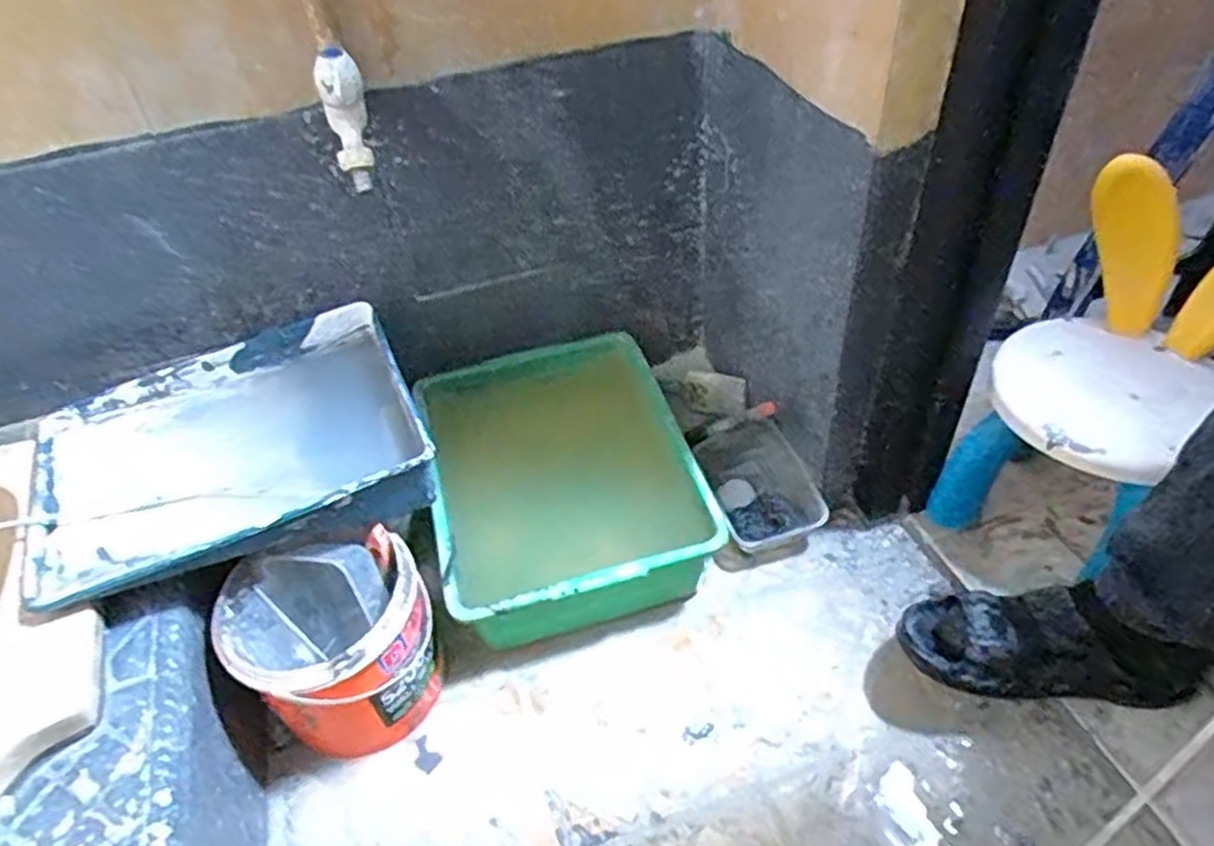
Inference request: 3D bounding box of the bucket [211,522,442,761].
[{"bbox_3d":[-0.270,0.230,0.798,0.184,0.204,0.163,-32,50,-25],"label":"bucket"}]

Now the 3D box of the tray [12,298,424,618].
[{"bbox_3d":[-0.387,0.028,0.799,0.367,0.066,0.293,-22,46,-16],"label":"tray"}]

